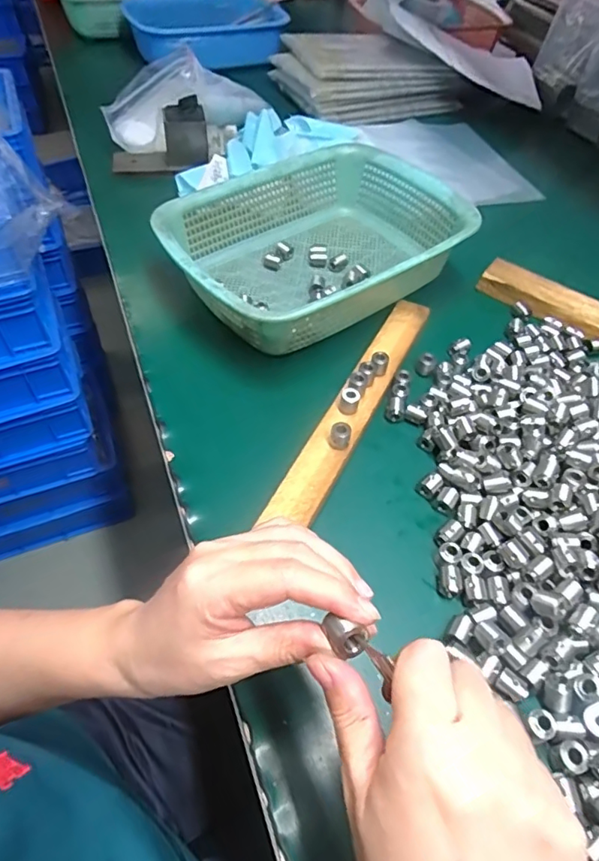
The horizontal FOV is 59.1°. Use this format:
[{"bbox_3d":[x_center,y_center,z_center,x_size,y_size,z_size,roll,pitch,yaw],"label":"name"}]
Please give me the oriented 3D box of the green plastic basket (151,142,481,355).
[{"bbox_3d":[0.017,-0.190,0.559,0.293,0.083,0.217,-30,58,-23],"label":"green plastic basket"}]

